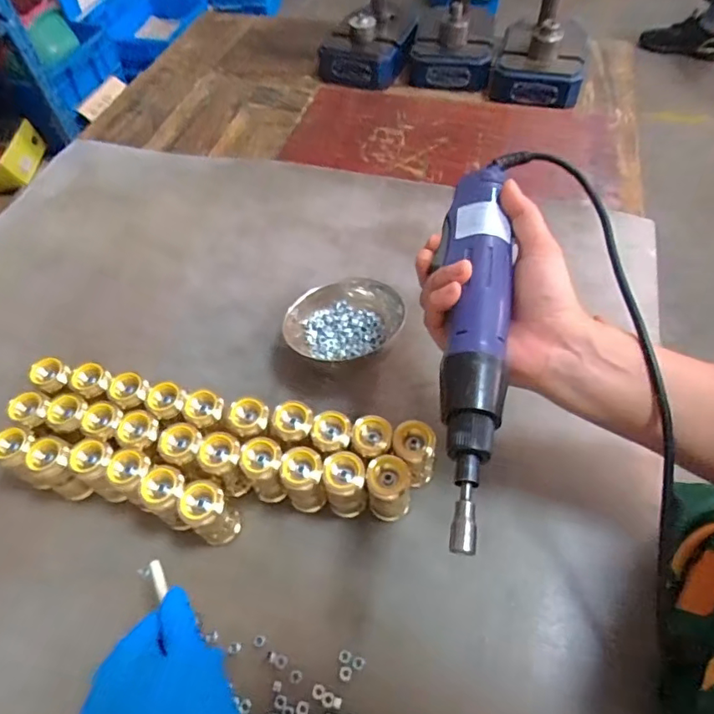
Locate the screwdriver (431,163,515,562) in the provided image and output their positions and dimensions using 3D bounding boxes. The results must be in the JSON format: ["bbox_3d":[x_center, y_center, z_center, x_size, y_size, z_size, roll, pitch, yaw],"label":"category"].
[{"bbox_3d":[0.071,-0.018,0.306,0.041,0.031,0.255,7,64,5],"label":"screwdriver"}]

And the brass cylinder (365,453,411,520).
[{"bbox_3d":[0.024,0.099,0.383,0.033,0.065,0.033,3,57,2],"label":"brass cylinder"}]

